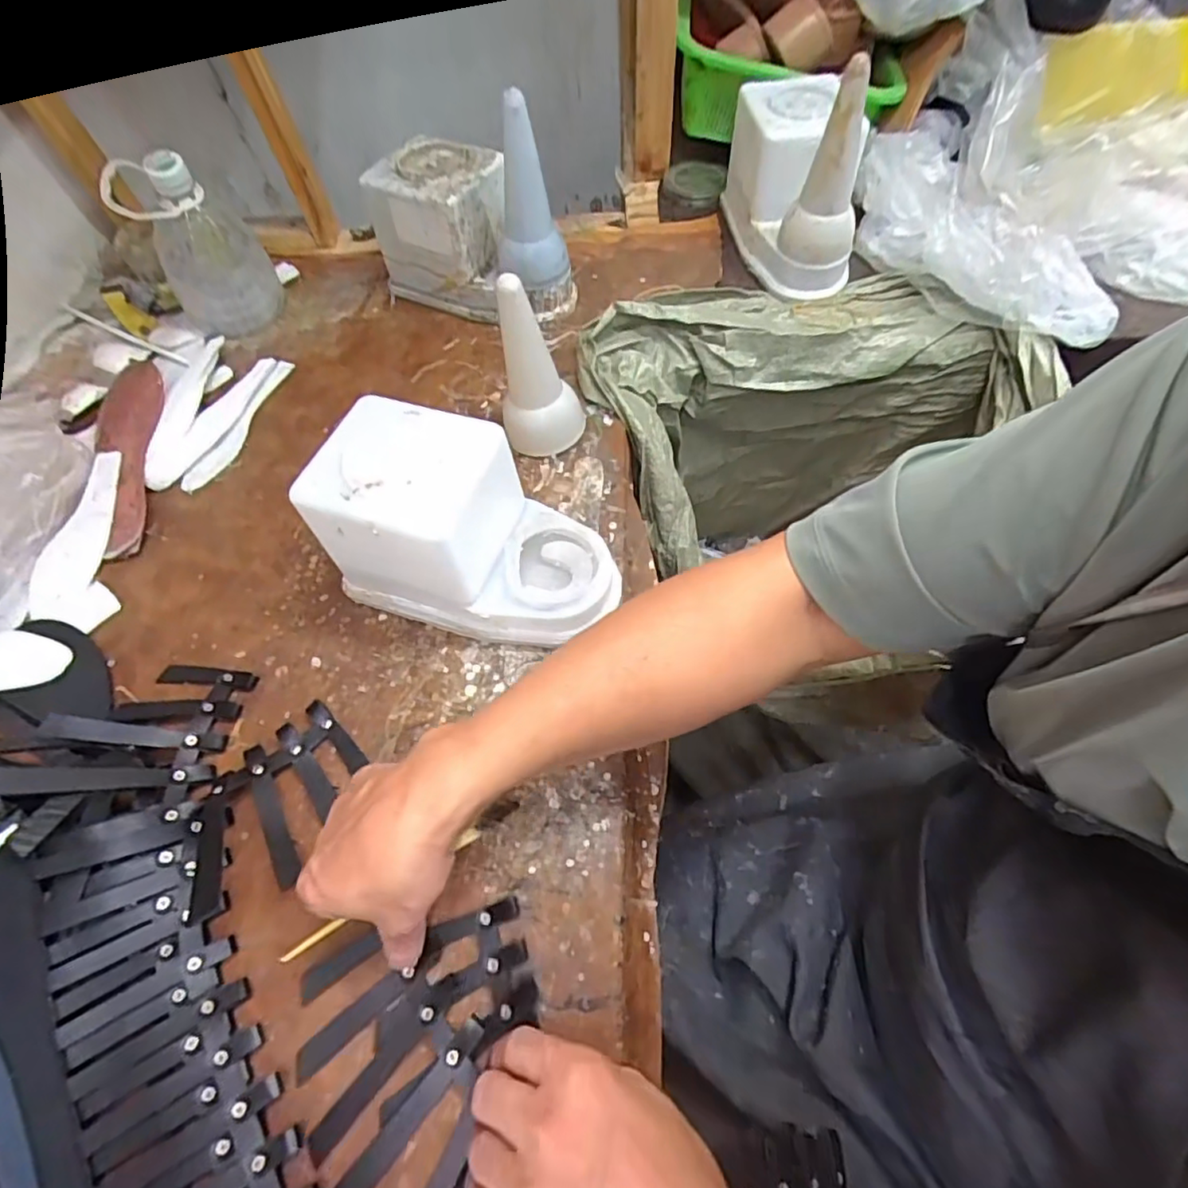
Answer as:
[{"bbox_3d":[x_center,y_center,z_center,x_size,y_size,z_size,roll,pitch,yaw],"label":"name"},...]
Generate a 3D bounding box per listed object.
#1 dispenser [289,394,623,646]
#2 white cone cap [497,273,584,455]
[{"bbox_3d":[-0.082,-0.040,0.430,0.199,0.125,0.100,15,61,12],"label":"dispenser"},{"bbox_3d":[-0.044,-0.178,0.495,0.065,0.146,0.053,-5,59,1],"label":"white cone cap"}]

